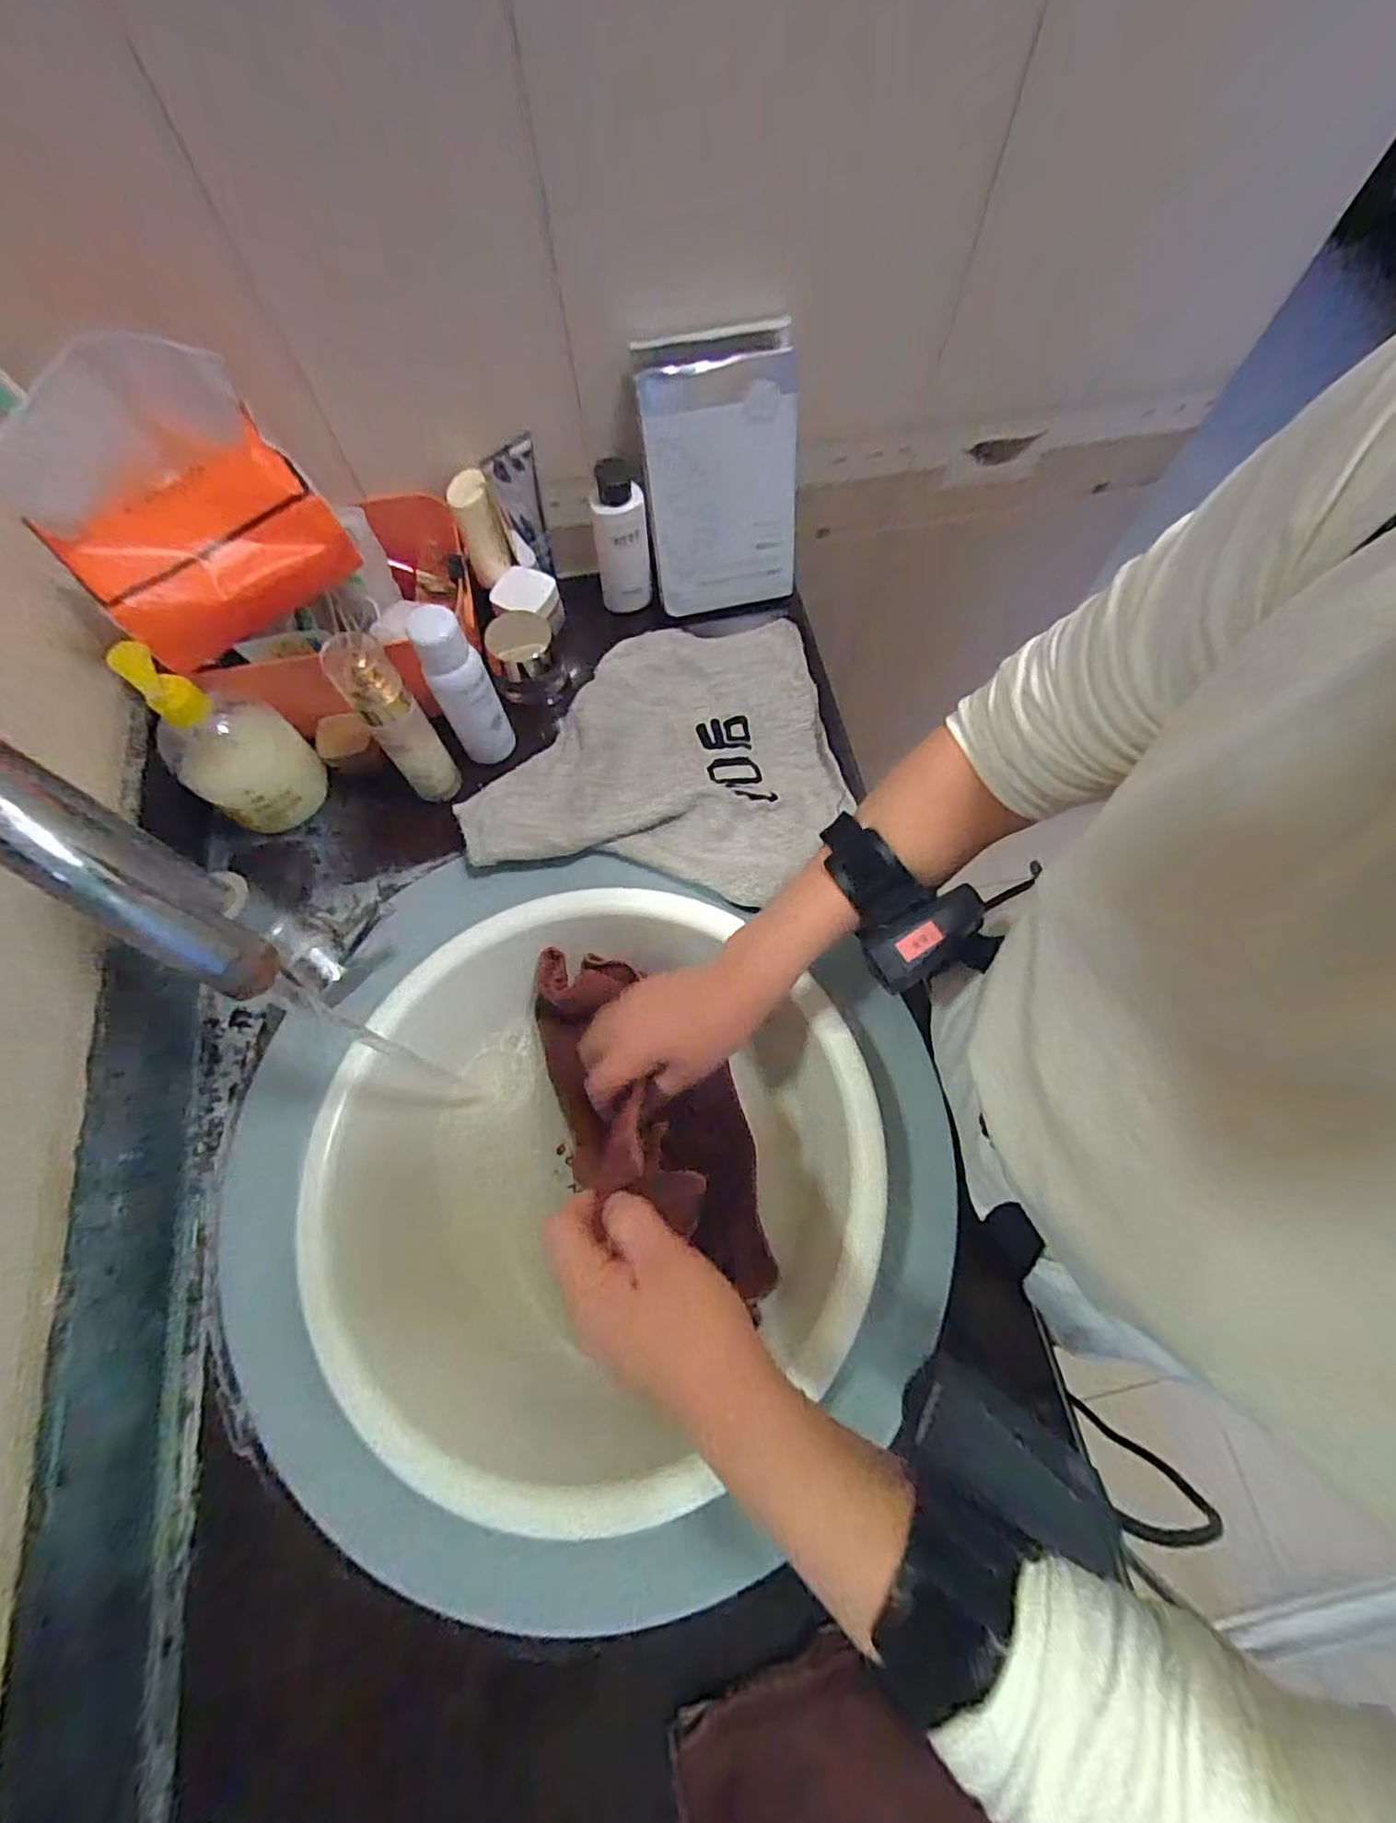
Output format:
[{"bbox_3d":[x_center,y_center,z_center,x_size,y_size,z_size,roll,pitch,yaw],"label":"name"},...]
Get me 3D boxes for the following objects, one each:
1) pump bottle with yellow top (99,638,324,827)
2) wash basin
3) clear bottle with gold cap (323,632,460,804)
[{"bbox_3d":[-0.351,-0.129,0.482,0.072,0.149,0.084,35,74,13],"label":"pump bottle with yellow top"},{"bbox_3d":[-0.081,0.194,0.461,0.454,0.143,0.441,0,69,1],"label":"wash basin"},{"bbox_3d":[-0.224,-0.140,0.489,0.043,0.146,0.044,-37,73,-12],"label":"clear bottle with gold cap"}]

